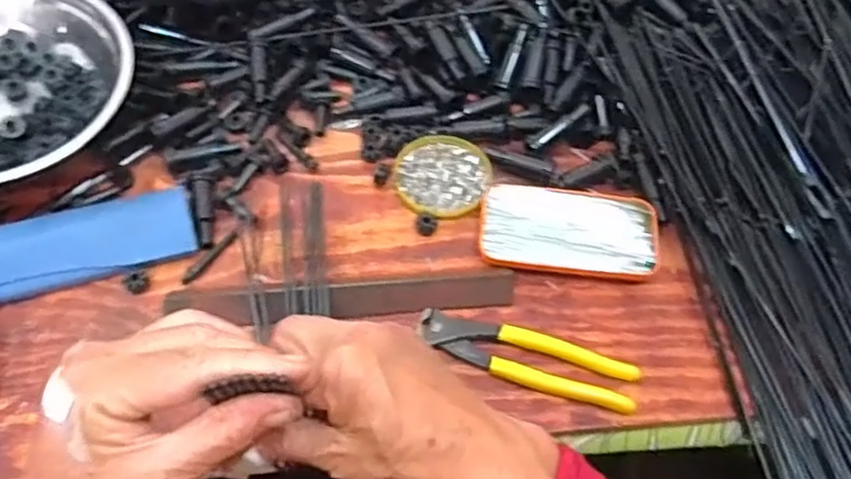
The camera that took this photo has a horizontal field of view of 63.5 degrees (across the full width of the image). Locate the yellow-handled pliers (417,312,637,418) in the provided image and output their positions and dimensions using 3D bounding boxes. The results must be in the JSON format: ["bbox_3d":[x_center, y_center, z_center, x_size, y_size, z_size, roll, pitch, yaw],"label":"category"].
[{"bbox_3d":[0.075,0.090,0.514,0.161,0.015,0.039,15,57,7],"label":"yellow-handled pliers"}]

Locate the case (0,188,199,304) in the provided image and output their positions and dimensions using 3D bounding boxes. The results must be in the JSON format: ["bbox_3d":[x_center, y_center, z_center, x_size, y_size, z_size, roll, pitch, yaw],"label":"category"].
[{"bbox_3d":[-0.267,0.000,0.545,0.160,0.024,0.067,-15,59,-13],"label":"case"}]

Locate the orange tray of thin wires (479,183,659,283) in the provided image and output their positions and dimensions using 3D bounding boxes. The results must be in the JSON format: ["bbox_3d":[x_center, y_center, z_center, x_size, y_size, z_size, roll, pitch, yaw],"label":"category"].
[{"bbox_3d":[0.120,-0.009,0.575,0.145,0.014,0.083,6,57,0],"label":"orange tray of thin wires"}]

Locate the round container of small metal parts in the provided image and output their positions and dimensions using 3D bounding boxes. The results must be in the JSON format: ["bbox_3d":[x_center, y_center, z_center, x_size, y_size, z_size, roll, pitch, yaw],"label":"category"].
[{"bbox_3d":[0.015,-0.056,0.611,0.080,0.011,0.086,2,57,-2],"label":"round container of small metal parts"}]

